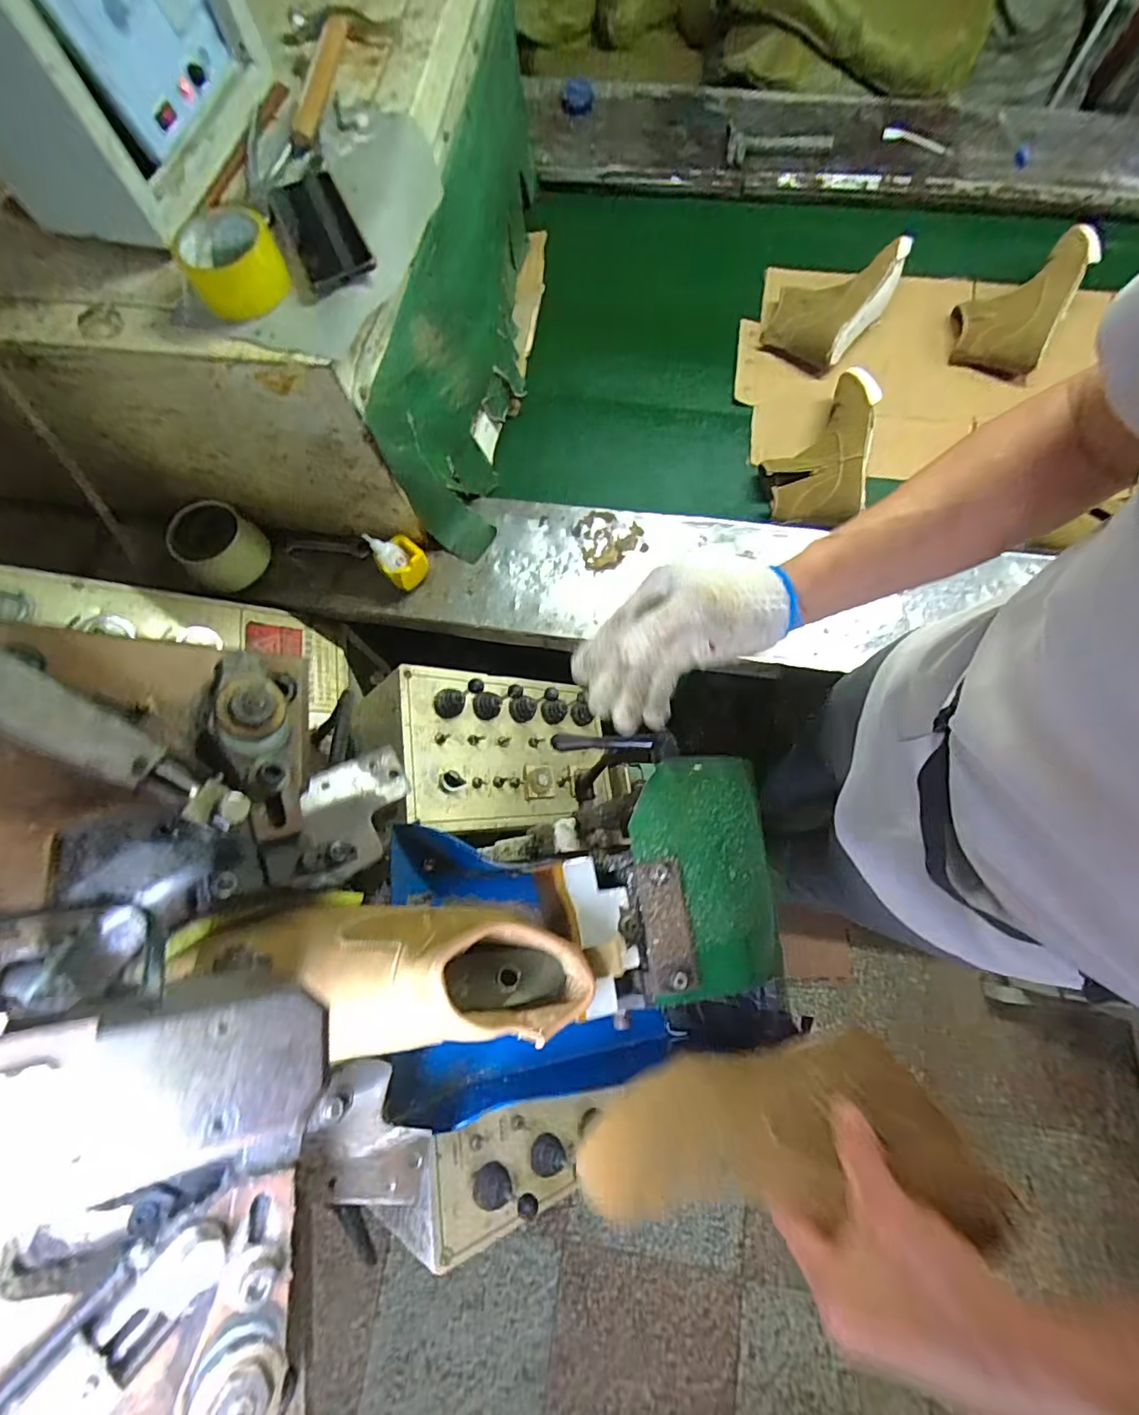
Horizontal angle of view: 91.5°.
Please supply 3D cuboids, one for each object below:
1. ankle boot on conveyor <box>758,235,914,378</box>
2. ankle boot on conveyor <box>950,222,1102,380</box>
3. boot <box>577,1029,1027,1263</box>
[{"bbox_3d":[0.462,-0.715,0.984,0.167,0.111,0.208,29,77,9],"label":"ankle boot on conveyor"},{"bbox_3d":[0.785,-0.721,0.969,0.154,0.128,0.265,27,77,9],"label":"ankle boot on conveyor"},{"bbox_3d":[0.133,0.278,0.363,0.246,0.089,0.081,1,74,-7],"label":"boot"}]

